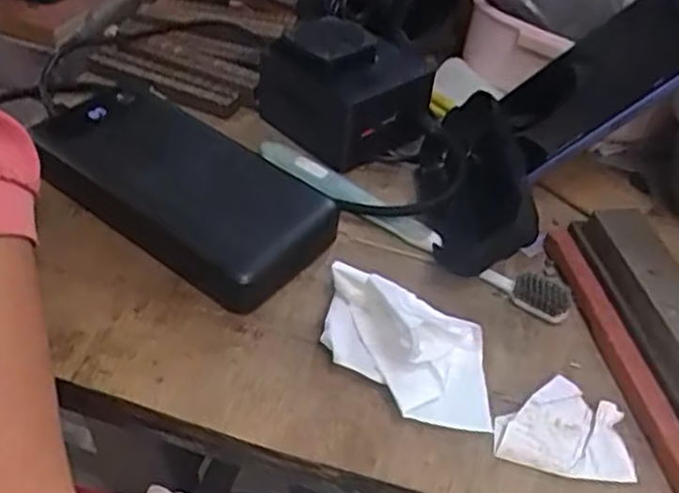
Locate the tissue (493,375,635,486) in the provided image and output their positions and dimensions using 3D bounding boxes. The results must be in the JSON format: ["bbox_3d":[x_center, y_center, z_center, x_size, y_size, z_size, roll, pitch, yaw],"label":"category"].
[{"bbox_3d":[0.091,0.073,0.294,0.053,0.007,0.040,13,47,6],"label":"tissue"}]

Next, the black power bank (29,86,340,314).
[{"bbox_3d":[-0.080,-0.034,0.359,0.154,0.030,0.070,31,51,21],"label":"black power bank"}]

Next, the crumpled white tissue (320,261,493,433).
[{"bbox_3d":[0.027,0.042,0.301,0.079,0.028,0.052,19,48,11],"label":"crumpled white tissue"}]

